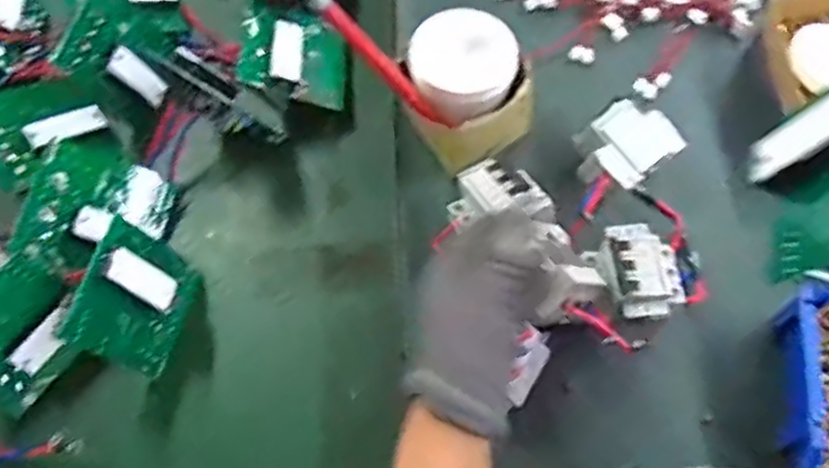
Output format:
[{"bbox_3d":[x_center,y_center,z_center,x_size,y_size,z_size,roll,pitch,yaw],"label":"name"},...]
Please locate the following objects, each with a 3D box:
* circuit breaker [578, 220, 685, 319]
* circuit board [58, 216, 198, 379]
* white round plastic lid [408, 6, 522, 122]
[{"bbox_3d":[0.187,0.033,0.617,0.067,0.053,0.084,-11,66,0],"label":"circuit breaker"},{"bbox_3d":[-0.252,0.063,0.687,0.030,0.126,0.119,4,69,28],"label":"circuit board"},{"bbox_3d":[0.046,-0.158,0.668,0.095,0.029,0.096,-2,66,4],"label":"white round plastic lid"}]

